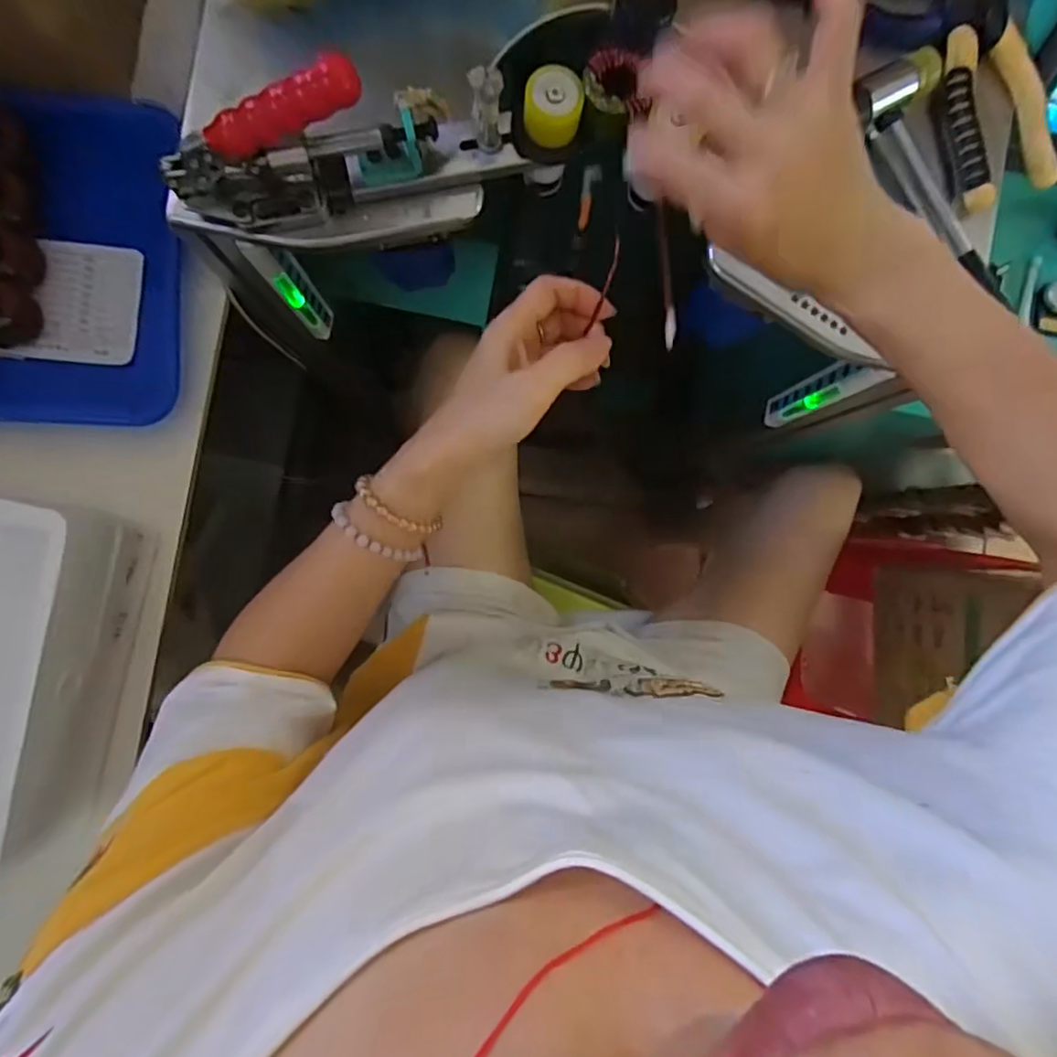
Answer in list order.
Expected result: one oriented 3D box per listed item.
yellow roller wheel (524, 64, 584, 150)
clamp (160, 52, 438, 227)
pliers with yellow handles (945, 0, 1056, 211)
[{"bbox_3d":[0.015,-0.257,0.362,0.034,0.028,0.030,-1,89,-4],"label":"yellow roller wheel"},{"bbox_3d":[-0.133,-0.215,0.338,0.150,0.086,0.029,-14,90,-4],"label":"clamp"},{"bbox_3d":[0.315,-0.323,0.404,0.062,0.015,0.198,-8,90,-4],"label":"pliers with yellow handles"}]

